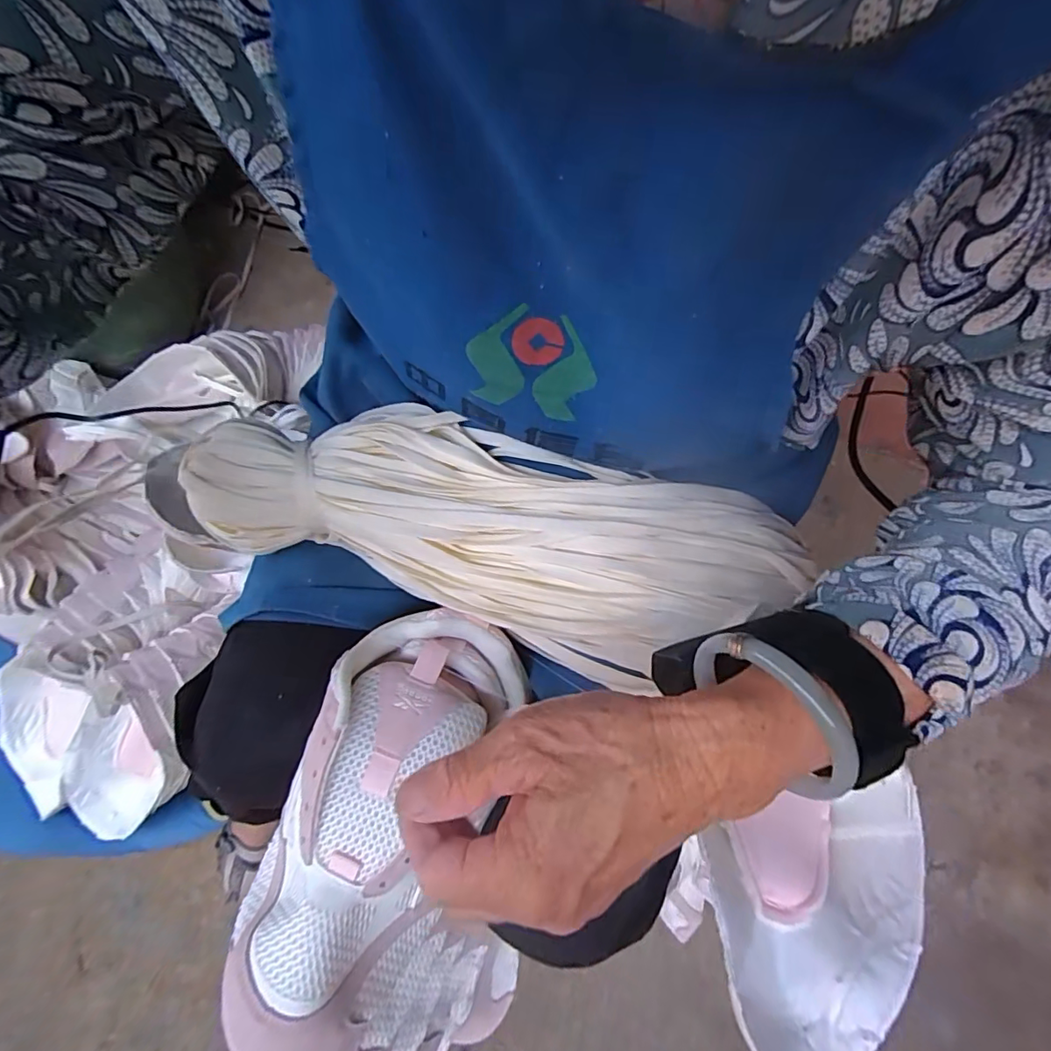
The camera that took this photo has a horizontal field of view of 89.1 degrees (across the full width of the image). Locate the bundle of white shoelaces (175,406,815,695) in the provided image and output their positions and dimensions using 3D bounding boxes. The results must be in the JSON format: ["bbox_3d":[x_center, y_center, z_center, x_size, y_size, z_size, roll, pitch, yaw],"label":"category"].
[{"bbox_3d":[-0.019,0.002,0.326,0.363,0.047,0.126,15,73,5],"label":"bundle of white shoelaces"}]

